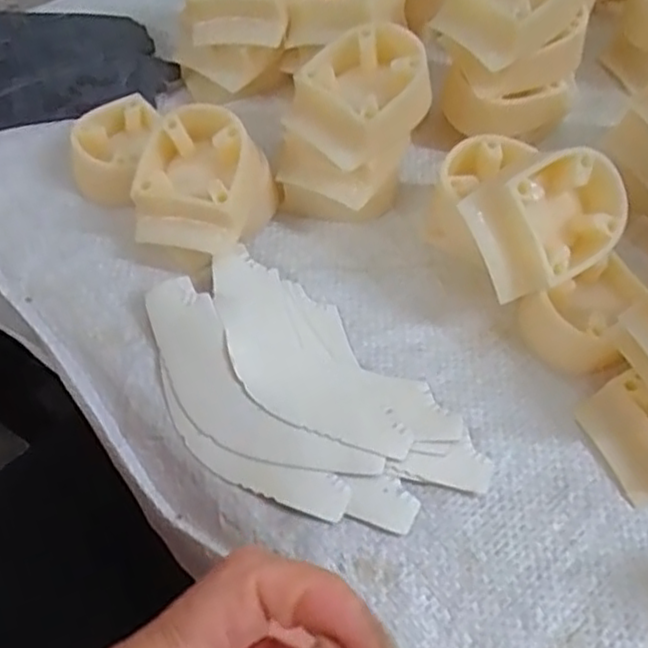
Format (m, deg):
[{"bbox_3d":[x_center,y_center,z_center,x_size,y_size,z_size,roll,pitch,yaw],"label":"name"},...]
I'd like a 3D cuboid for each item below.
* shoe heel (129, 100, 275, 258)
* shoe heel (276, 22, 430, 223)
[{"bbox_3d":[-0.052,-0.058,0.302,0.049,0.041,0.054,13,63,8],"label":"shoe heel"},{"bbox_3d":[0.014,-0.087,0.313,0.056,0.061,0.064,14,63,9],"label":"shoe heel"}]

